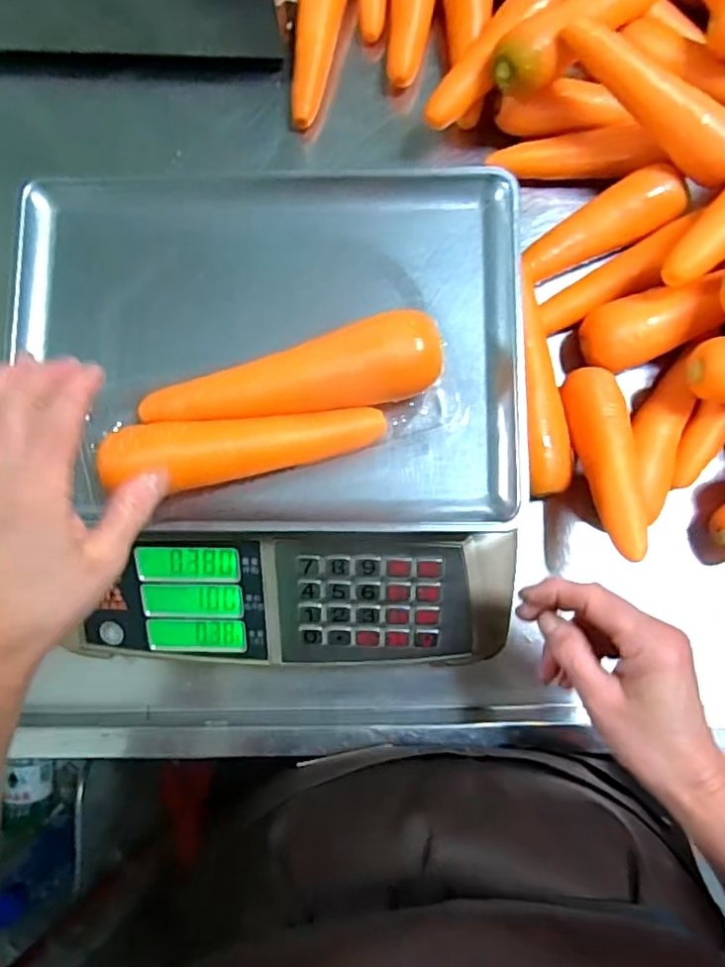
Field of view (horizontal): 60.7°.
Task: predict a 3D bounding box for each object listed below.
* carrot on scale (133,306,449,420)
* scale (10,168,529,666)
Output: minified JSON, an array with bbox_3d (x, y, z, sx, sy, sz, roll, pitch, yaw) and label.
[{"bbox_3d":[-0.043,-0.062,0.390,0.184,0.047,0.047,-12,82,1],"label":"carrot on scale"},{"bbox_3d":[-0.062,-0.046,0.438,0.340,0.094,0.348,0,83,2],"label":"scale"}]

